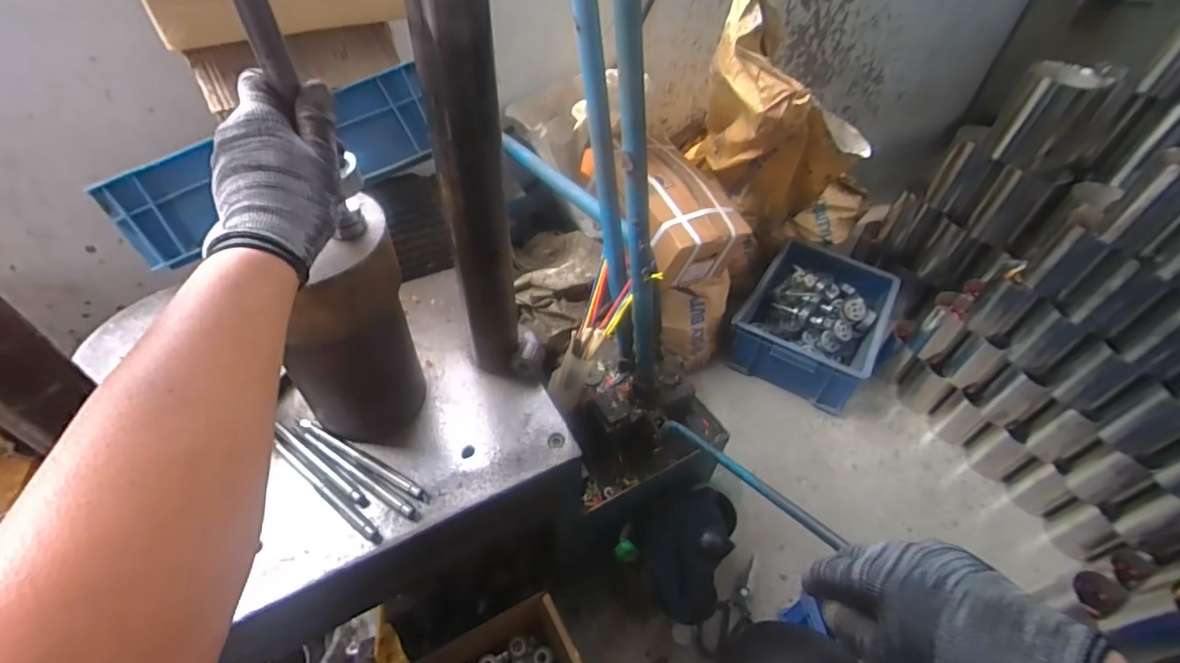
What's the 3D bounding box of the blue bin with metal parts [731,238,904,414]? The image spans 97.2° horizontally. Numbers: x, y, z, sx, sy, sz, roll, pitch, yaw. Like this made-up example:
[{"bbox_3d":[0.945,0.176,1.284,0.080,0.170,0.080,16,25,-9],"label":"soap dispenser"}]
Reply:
[{"bbox_3d":[0.555,-0.032,1.292,0.306,0.142,0.393,25,51,19],"label":"blue bin with metal parts"}]

